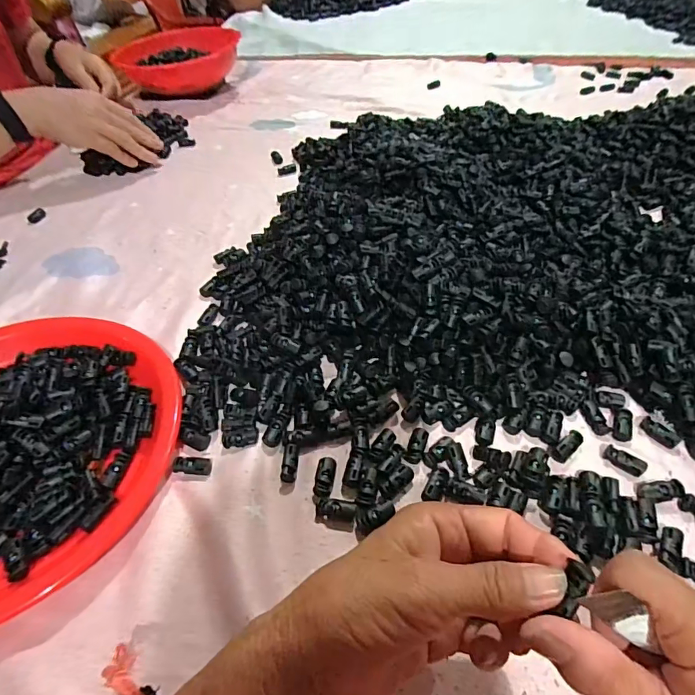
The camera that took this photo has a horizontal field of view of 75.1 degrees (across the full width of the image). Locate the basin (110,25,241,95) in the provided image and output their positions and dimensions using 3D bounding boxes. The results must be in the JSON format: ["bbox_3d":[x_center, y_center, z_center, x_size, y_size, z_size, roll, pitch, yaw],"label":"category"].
[{"bbox_3d":[-0.334,-0.567,0.911,0.226,0.074,0.226,-11,49,-7],"label":"basin"}]

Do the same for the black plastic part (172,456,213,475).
[{"bbox_3d":[-0.117,0.089,0.344,0.027,0.006,0.015,9,47,-12],"label":"black plastic part"}]

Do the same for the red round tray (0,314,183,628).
[{"bbox_3d":[-0.266,0.071,0.349,0.254,0.032,0.258,-2,48,2],"label":"red round tray"}]

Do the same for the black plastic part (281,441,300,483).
[{"bbox_3d":[-0.043,0.085,0.340,0.011,0.007,0.030,2,66,5],"label":"black plastic part"}]

